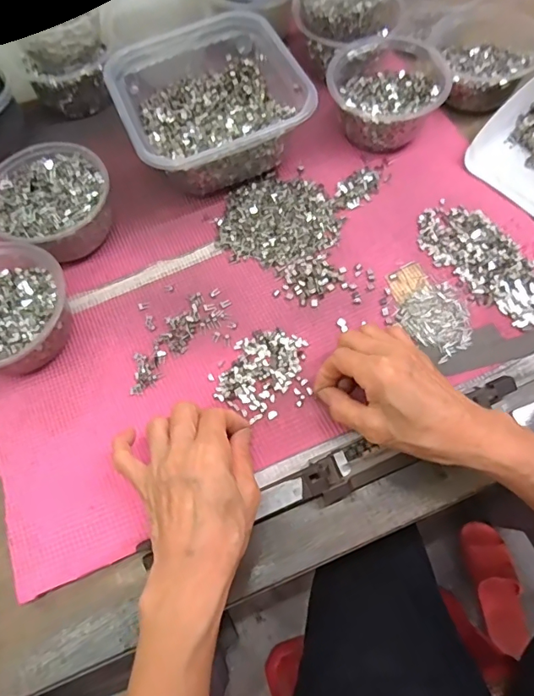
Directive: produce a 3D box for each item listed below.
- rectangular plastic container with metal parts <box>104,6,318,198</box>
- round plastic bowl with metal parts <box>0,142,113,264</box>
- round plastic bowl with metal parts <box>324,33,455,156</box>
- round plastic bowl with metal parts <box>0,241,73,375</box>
[{"bbox_3d":[-0.058,-0.243,0.488,0.170,0.075,0.165,-24,66,-6],"label":"rectangular plastic container with metal parts"},{"bbox_3d":[-0.203,-0.136,0.457,0.109,0.059,0.114,-1,65,3],"label":"round plastic bowl with metal parts"},{"bbox_3d":[0.122,-0.263,0.489,0.114,0.056,0.118,-1,65,3],"label":"round plastic bowl with metal parts"},{"bbox_3d":[-0.226,-0.030,0.413,0.114,0.056,0.109,-1,65,3],"label":"round plastic bowl with metal parts"}]

